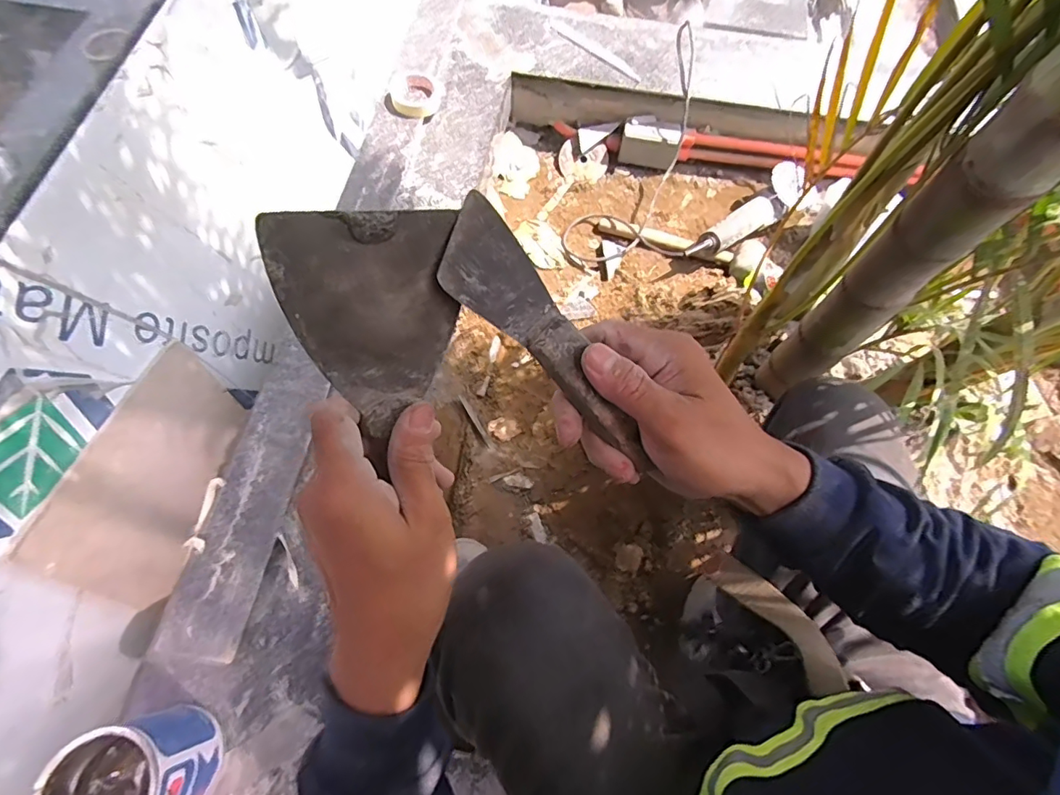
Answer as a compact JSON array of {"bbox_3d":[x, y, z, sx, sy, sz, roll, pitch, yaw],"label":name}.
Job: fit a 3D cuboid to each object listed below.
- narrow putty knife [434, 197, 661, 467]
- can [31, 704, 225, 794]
[{"bbox_3d":[0.009,-0.026,0.264,0.042,0.011,0.158,-41,102,-17],"label":"narrow putty knife"},{"bbox_3d":[-0.372,0.358,0.485,0.106,0.113,0.100,-27,70,-13],"label":"can"}]

